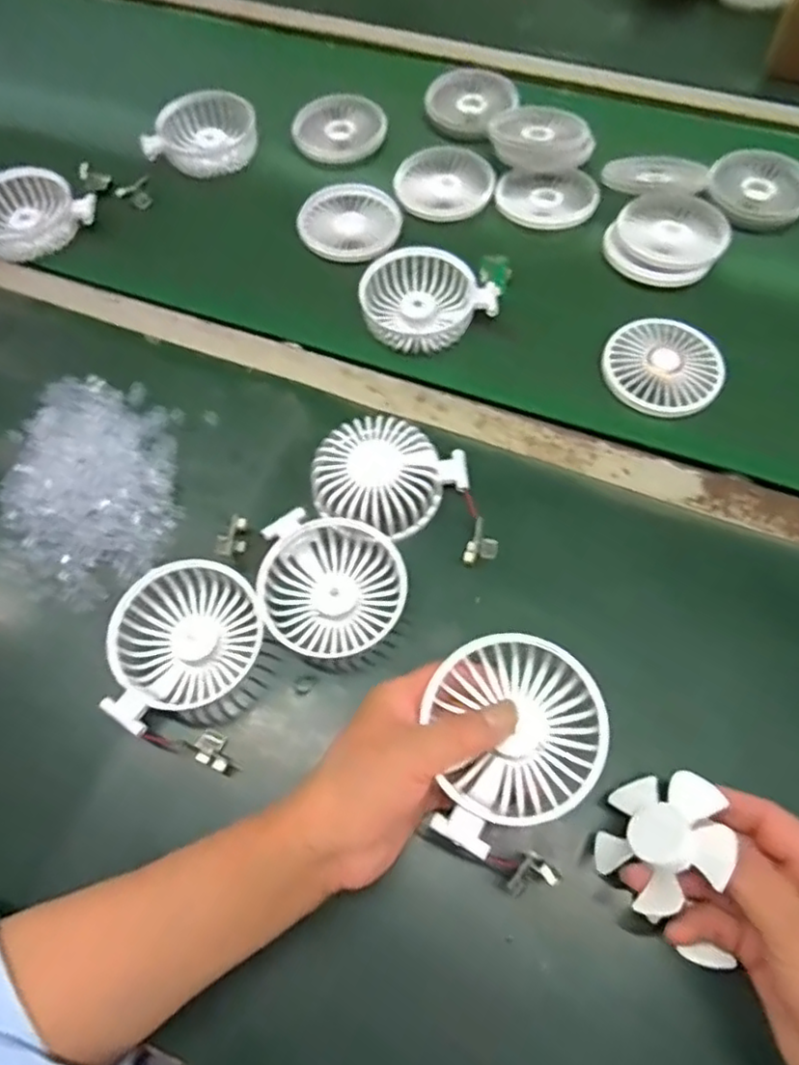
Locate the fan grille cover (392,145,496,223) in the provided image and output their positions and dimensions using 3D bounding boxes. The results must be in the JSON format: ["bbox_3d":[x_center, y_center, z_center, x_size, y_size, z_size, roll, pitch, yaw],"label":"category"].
[{"bbox_3d":[0.040,-0.317,0.599,0.086,0.011,0.090,25,66,13],"label":"fan grille cover"}]

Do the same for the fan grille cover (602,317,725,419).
[{"bbox_3d":[0.202,-0.128,0.504,0.086,0.007,0.084,33,68,16],"label":"fan grille cover"}]

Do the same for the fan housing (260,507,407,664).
[{"bbox_3d":[-0.042,0.030,0.418,0.086,0.026,0.086,-1,63,1],"label":"fan housing"}]

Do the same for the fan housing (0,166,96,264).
[{"bbox_3d":[-0.327,-0.282,0.579,0.097,0.028,0.086,-37,68,-16],"label":"fan housing"}]

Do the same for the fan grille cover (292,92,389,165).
[{"bbox_3d":[-0.054,-0.388,0.634,0.079,0.021,0.083,-30,67,-13],"label":"fan grille cover"}]

